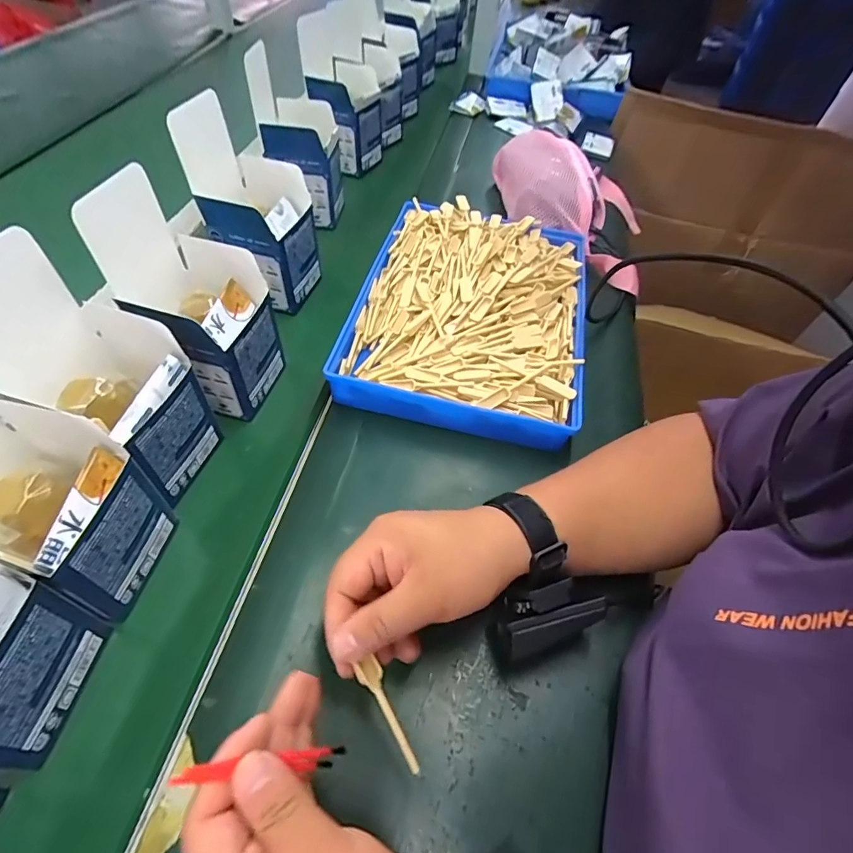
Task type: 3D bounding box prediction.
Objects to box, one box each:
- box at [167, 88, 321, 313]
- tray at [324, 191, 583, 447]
[{"bbox_3d":[-0.171,-0.218,0.483,0.091,0.179,0.095,18,56,9],"label":"box"},{"bbox_3d":[0.049,-0.129,0.514,0.229,0.052,0.309,12,55,5],"label":"tray"}]

